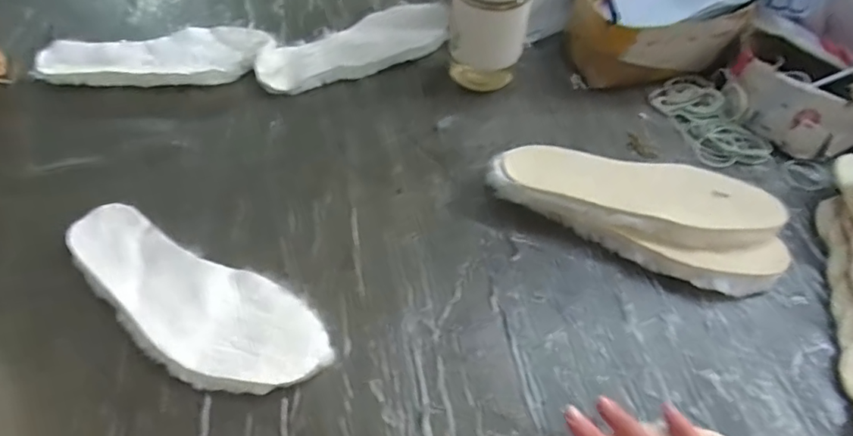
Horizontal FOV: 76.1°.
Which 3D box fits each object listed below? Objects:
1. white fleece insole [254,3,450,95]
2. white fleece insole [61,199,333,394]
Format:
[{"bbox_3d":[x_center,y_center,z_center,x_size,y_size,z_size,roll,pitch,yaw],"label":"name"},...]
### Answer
[{"bbox_3d":[-0.083,-0.202,0.651,0.238,0.027,0.079,-25,59,-19],"label":"white fleece insole"},{"bbox_3d":[-0.200,0.072,0.453,0.254,0.019,0.093,24,57,14],"label":"white fleece insole"}]

